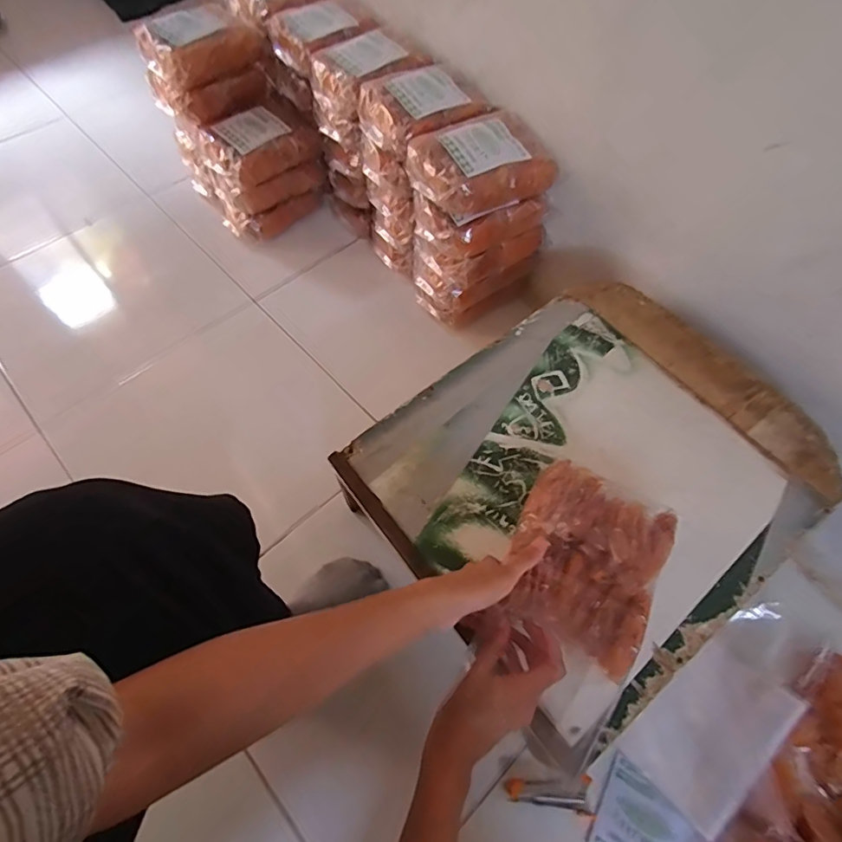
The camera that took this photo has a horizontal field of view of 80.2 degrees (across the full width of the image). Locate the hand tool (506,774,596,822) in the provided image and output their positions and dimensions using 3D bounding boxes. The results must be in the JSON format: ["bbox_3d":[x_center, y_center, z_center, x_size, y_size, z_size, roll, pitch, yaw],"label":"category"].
[{"bbox_3d":[0.146,0.411,0.555,0.092,0.023,0.037,8,62,4],"label":"hand tool"}]

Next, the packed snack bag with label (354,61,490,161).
[{"bbox_3d":[0.002,-0.466,0.742,0.156,0.048,0.174,41,68,19],"label":"packed snack bag with label"}]

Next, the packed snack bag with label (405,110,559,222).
[{"bbox_3d":[0.081,-0.360,0.696,0.182,0.060,0.136,-26,65,-14],"label":"packed snack bag with label"}]

